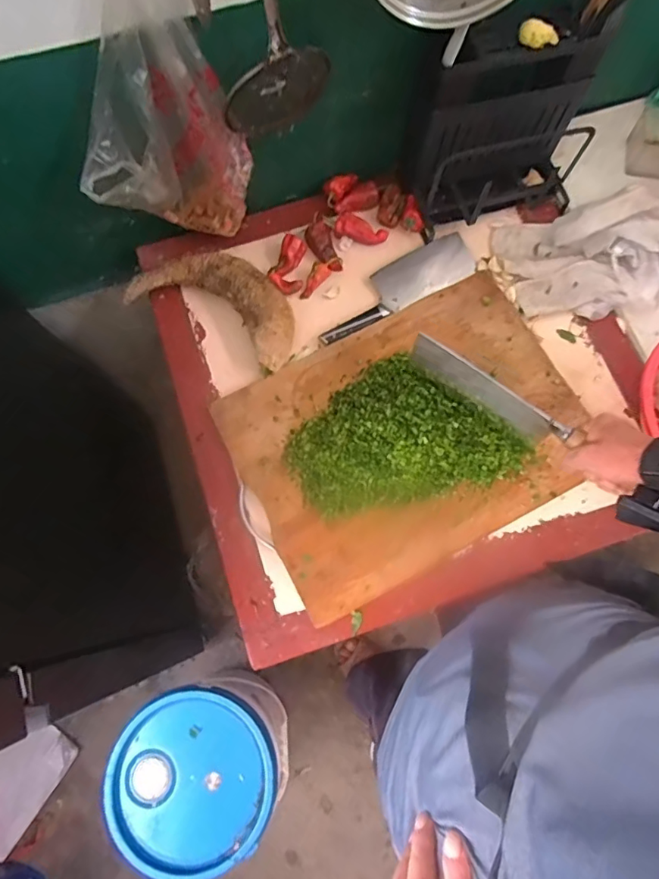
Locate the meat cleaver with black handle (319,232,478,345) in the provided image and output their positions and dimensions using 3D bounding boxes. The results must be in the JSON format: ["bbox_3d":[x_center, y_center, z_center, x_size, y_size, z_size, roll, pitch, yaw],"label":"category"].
[{"bbox_3d":[0.106,-0.255,0.837,0.294,0.020,0.088,-29,76,-7],"label":"meat cleaver with black handle"}]

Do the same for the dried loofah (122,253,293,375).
[{"bbox_3d":[-0.174,-0.226,0.801,0.281,0.054,0.131,26,77,8],"label":"dried loofah"}]

